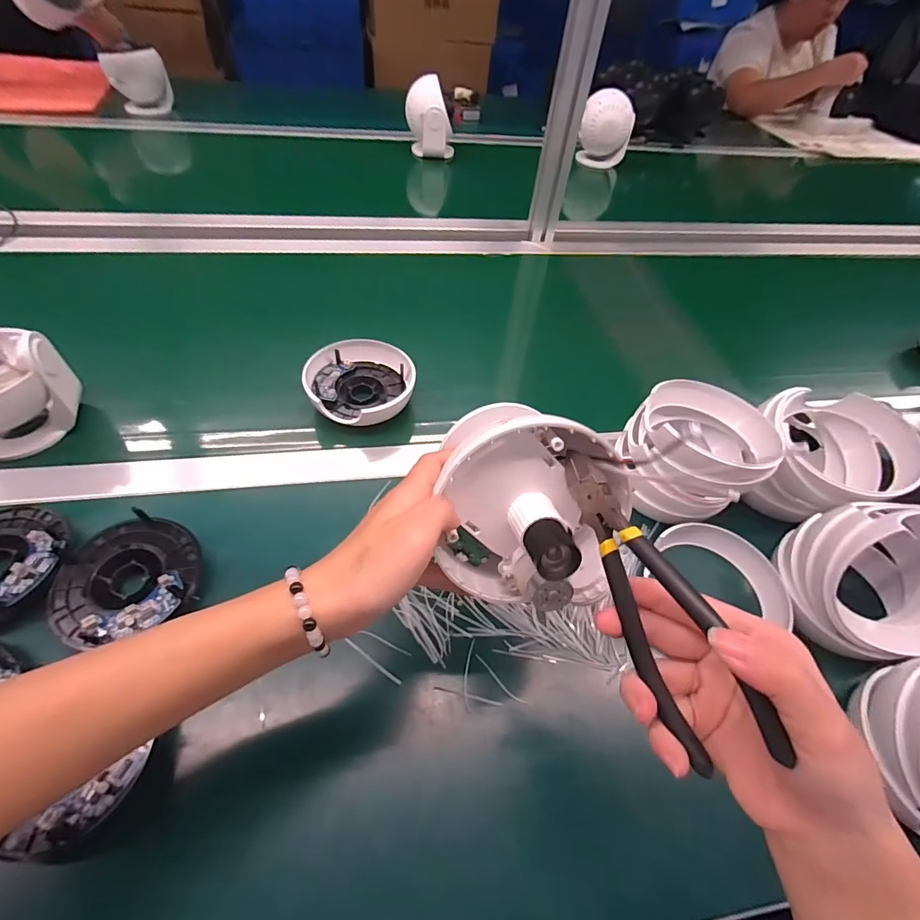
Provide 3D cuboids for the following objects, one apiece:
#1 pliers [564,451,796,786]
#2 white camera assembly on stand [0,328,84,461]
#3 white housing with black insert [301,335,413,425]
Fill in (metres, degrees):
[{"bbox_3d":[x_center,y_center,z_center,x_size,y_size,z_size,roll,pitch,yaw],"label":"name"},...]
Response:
[{"bbox_3d":[0.088,0.061,0.216,0.022,0.043,0.147,-13,63,-16],"label":"pliers"},{"bbox_3d":[-0.435,-0.068,0.419,0.104,0.117,0.113,30,54,17],"label":"white camera assembly on stand"},{"bbox_3d":[-0.108,-0.083,0.499,0.112,0.030,0.115,3,51,-4],"label":"white housing with black insert"}]

